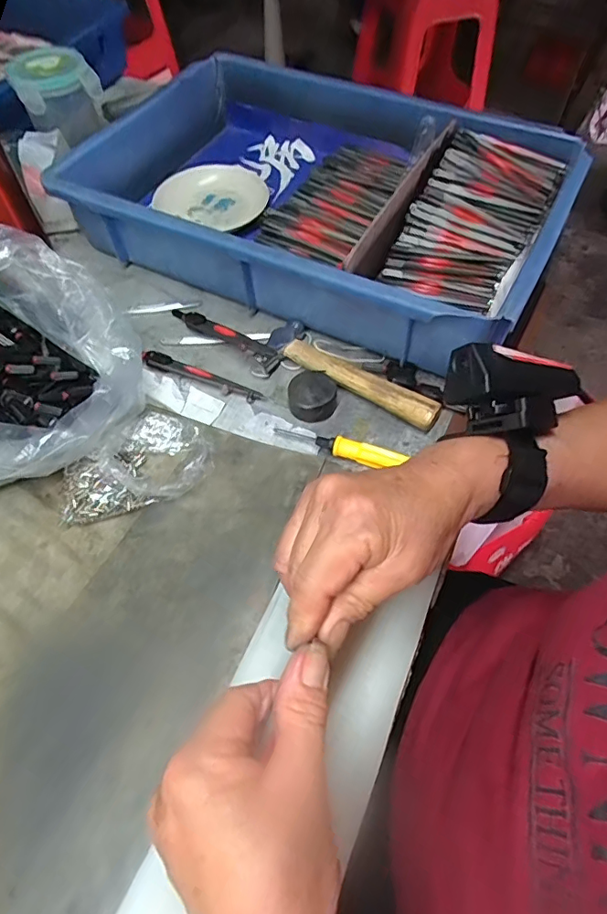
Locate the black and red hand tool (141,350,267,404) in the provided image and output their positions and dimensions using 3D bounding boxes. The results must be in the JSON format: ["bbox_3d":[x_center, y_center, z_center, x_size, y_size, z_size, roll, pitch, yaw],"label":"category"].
[{"bbox_3d":[-0.086,-0.069,0.436,0.111,0.008,0.017,20,60,12],"label":"black and red hand tool"}]

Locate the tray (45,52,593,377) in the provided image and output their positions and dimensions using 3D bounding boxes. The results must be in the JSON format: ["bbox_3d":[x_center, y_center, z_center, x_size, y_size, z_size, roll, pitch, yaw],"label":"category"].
[{"bbox_3d":[0.014,-0.260,0.507,0.435,0.082,0.298,25,61,15],"label":"tray"}]

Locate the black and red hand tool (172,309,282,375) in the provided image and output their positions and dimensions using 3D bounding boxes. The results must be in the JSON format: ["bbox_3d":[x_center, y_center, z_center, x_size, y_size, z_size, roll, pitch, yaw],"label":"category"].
[{"bbox_3d":[-0.071,-0.108,0.449,0.126,0.028,0.017,34,64,20],"label":"black and red hand tool"}]

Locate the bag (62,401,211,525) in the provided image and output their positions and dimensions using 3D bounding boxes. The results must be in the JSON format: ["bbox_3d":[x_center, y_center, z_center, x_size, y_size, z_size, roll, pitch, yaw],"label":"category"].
[{"bbox_3d":[-0.121,0.006,0.375,0.076,0.031,0.108,30,63,17],"label":"bag"}]

